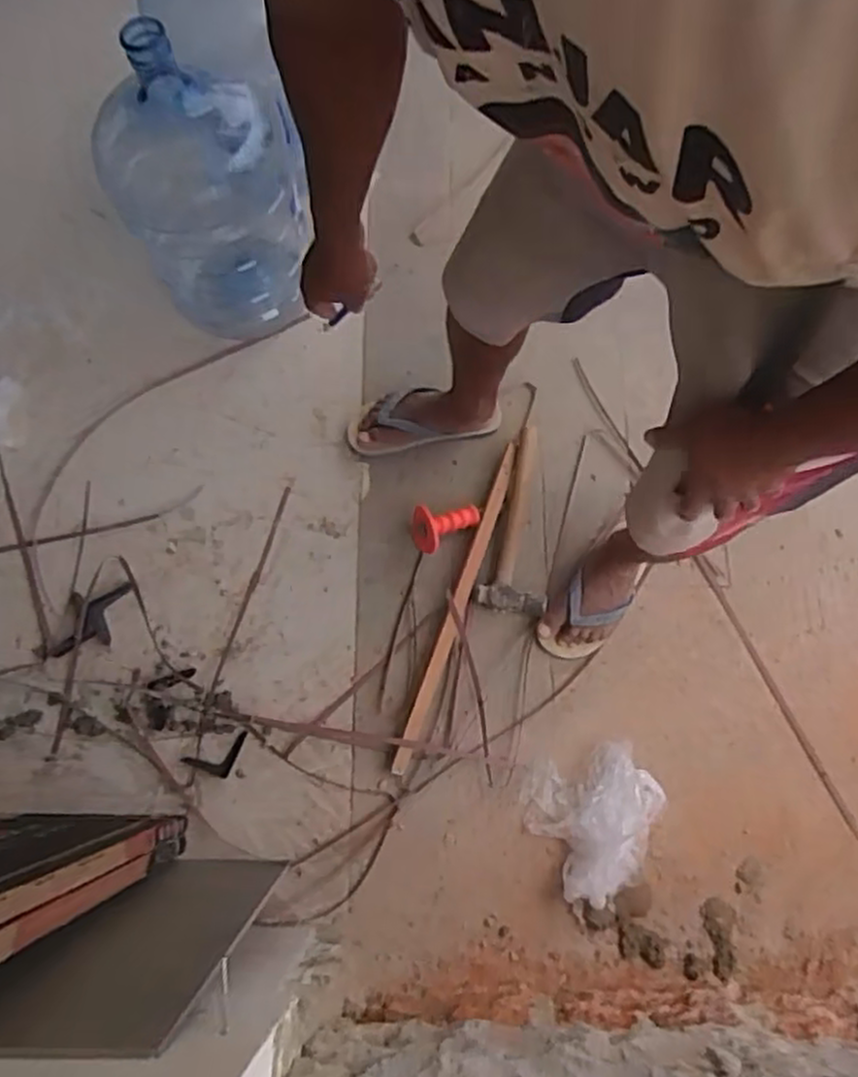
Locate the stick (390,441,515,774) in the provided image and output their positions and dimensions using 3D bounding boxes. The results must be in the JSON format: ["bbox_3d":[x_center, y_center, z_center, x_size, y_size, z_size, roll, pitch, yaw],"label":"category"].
[{"bbox_3d":[0.048,0.099,1.224,0.030,0.022,0.545,18,73,8],"label":"stick"}]

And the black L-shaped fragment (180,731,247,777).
[{"bbox_3d":[-0.316,0.334,1.156,0.103,0.008,0.051,-24,72,-6],"label":"black L-shaped fragment"}]

